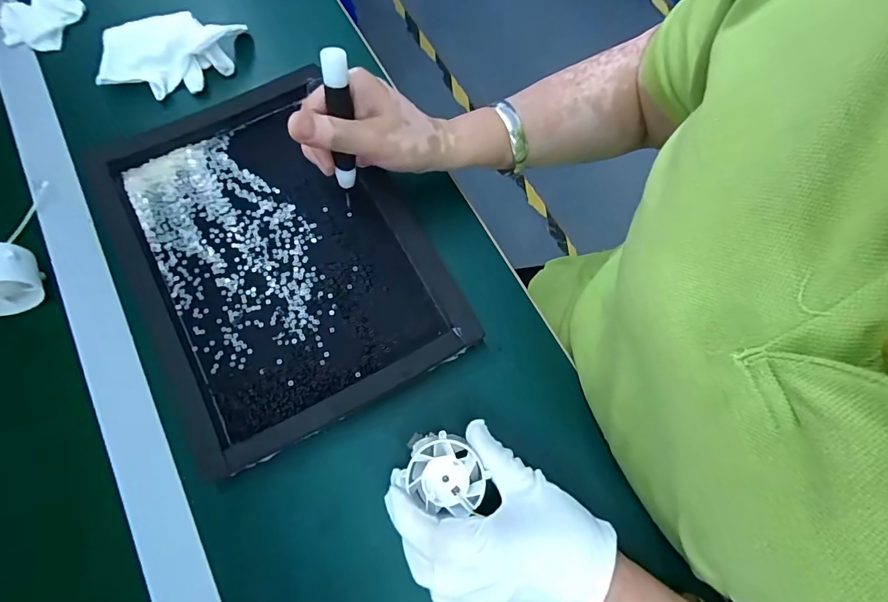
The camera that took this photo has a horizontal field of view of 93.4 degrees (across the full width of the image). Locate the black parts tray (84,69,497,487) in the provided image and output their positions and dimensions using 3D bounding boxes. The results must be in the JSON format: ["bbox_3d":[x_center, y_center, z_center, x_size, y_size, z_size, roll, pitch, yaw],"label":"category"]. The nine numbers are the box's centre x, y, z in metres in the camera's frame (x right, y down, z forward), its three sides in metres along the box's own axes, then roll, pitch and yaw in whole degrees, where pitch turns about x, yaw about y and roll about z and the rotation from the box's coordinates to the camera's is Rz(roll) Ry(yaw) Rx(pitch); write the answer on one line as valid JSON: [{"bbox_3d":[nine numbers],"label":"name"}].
[{"bbox_3d":[-0.139,-0.044,0.341,0.226,0.020,0.294,-28,74,-7],"label":"black parts tray"}]

